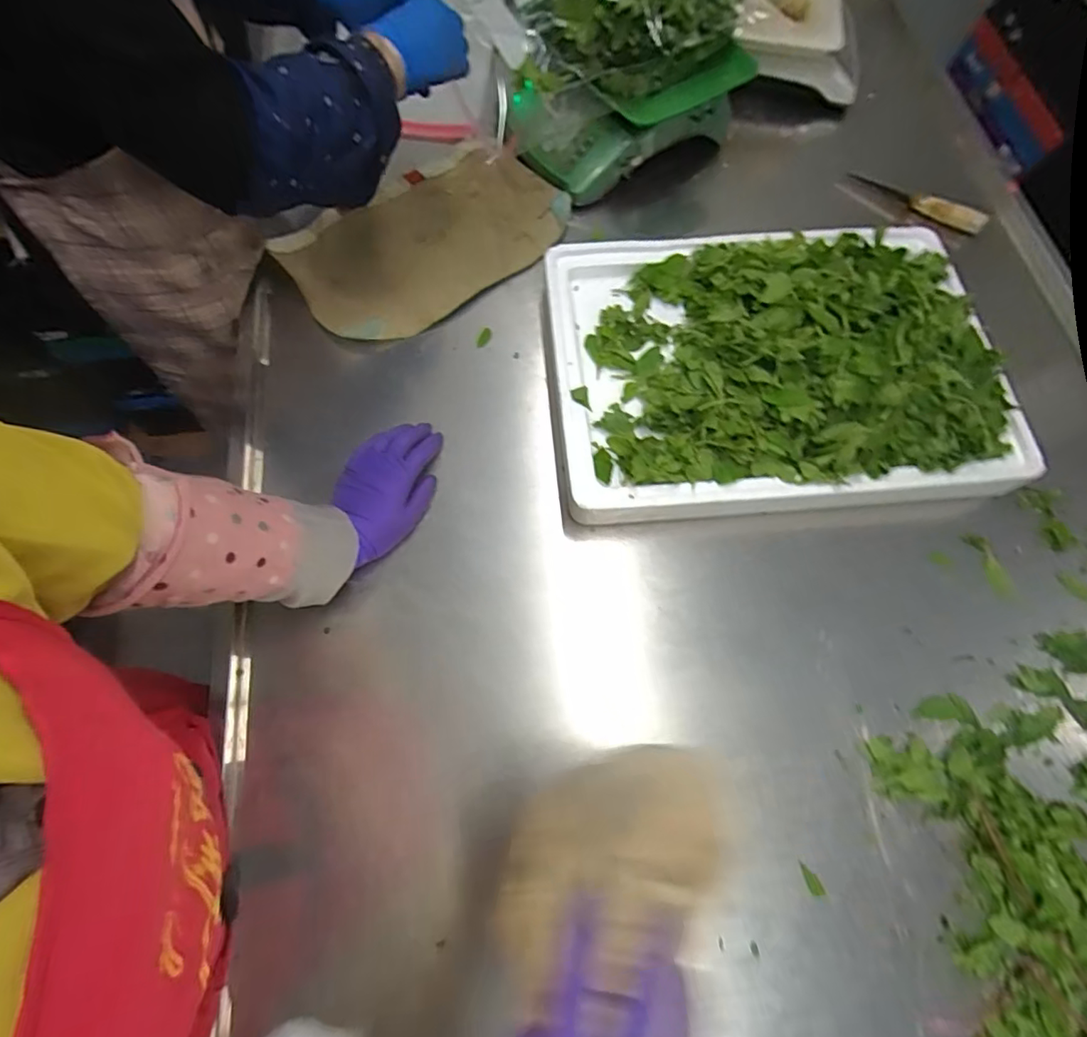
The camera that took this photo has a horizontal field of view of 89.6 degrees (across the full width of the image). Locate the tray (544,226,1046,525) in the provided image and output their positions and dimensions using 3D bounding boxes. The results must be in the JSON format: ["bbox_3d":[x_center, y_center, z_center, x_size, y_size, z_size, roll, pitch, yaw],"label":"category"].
[{"bbox_3d":[0.263,-0.194,0.637,0.502,0.120,0.364,-4,68,-3],"label":"tray"}]

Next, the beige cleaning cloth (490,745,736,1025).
[{"bbox_3d":[0.041,0.198,0.326,0.155,0.051,0.090,-25,70,-11],"label":"beige cleaning cloth"}]

